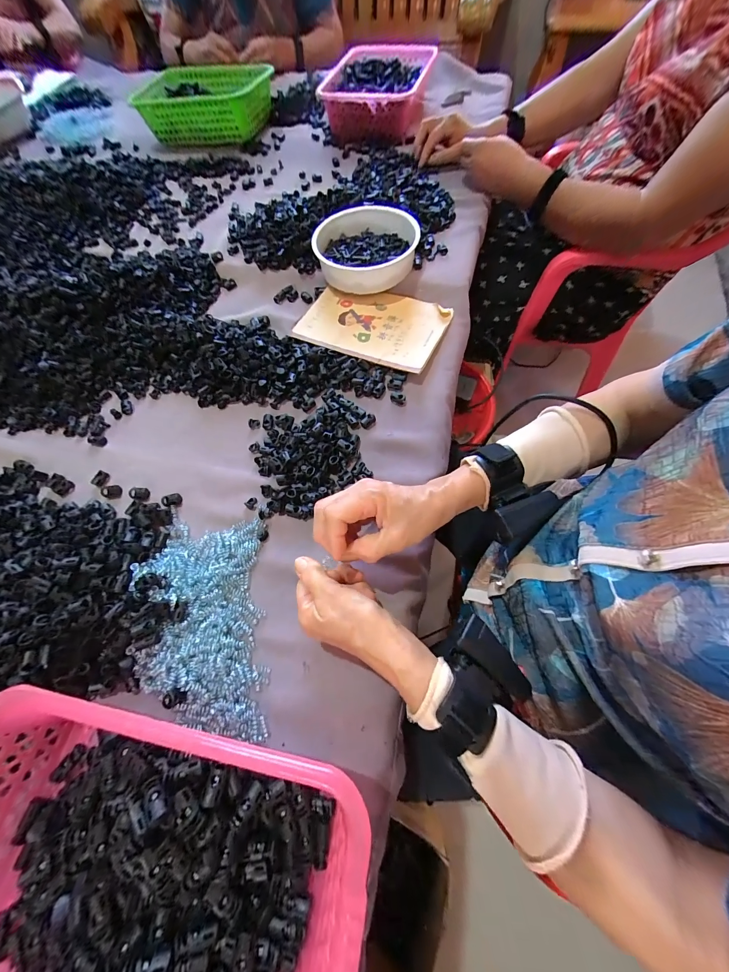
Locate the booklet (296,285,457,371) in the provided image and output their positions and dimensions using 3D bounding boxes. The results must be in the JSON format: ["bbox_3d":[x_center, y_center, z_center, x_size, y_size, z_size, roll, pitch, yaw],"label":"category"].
[{"bbox_3d":[0.012,-0.248,0.480,0.208,0.006,0.142,23,70,12],"label":"booklet"}]

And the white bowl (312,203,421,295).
[{"bbox_3d":[0.002,-0.383,0.515,0.155,0.051,0.172,-6,66,1],"label":"white bowl"}]

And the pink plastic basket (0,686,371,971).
[{"bbox_3d":[-0.158,0.281,0.215,0.304,0.075,0.213,8,67,7],"label":"pink plastic basket"}]

